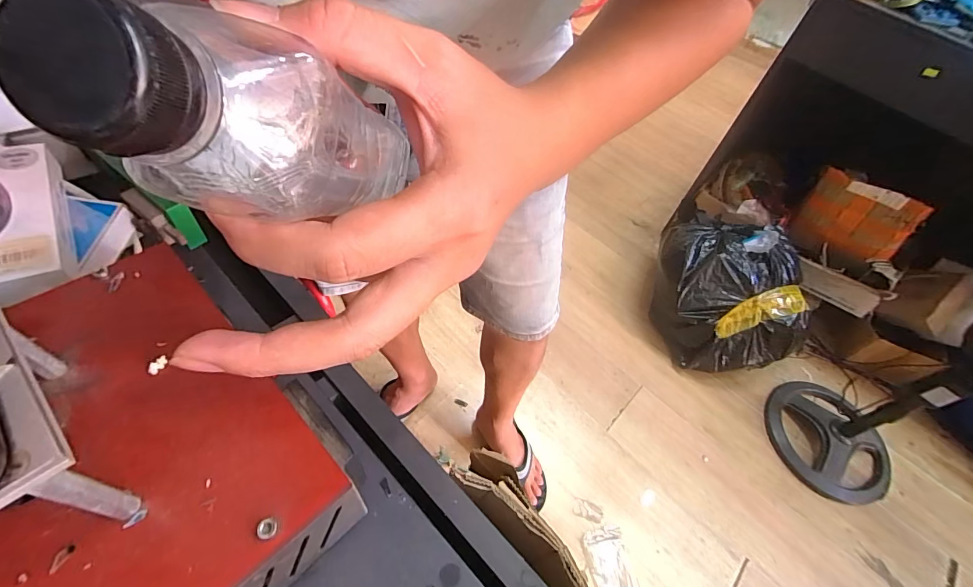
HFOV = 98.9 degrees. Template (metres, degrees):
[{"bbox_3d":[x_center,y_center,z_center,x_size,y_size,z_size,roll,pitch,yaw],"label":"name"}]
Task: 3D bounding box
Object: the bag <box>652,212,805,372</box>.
[{"bbox_3d":[0.673,-0.010,1.232,0.330,0.322,0.463,-14,58,-18],"label":"bag"}]

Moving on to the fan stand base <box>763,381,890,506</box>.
[{"bbox_3d":[0.925,0.387,1.120,0.295,0.059,0.326,-14,57,-18],"label":"fan stand base"}]

